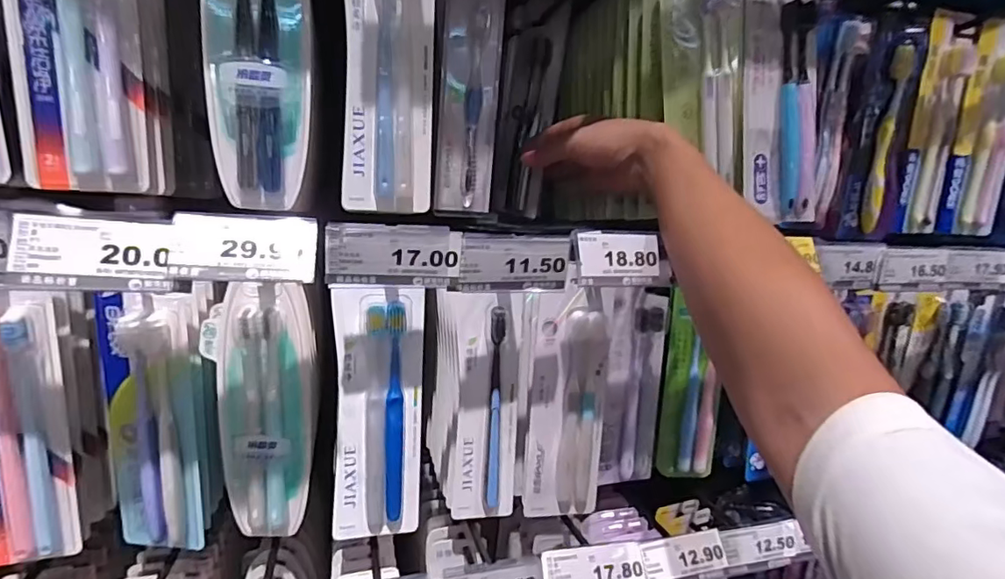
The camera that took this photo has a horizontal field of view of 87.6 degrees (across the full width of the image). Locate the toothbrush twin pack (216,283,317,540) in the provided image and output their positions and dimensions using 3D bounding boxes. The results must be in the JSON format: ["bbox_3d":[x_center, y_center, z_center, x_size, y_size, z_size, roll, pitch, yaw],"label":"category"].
[{"bbox_3d":[-0.185,0.099,0.413,0.066,0.205,0.034,-2,12,-27],"label":"toothbrush twin pack"}]

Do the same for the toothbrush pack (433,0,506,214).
[{"bbox_3d":[-0.035,-0.194,0.518,0.064,0.227,0.022,2,11,-12],"label":"toothbrush pack"}]

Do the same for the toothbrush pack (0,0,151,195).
[{"bbox_3d":[-0.265,-0.179,0.322,0.067,0.226,0.022,-3,12,-33],"label":"toothbrush pack"}]

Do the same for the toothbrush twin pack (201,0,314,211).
[{"bbox_3d":[-0.172,-0.172,0.364,0.075,0.224,0.018,-6,14,-15],"label":"toothbrush twin pack"}]

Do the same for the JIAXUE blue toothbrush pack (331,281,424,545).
[{"bbox_3d":[-0.097,0.103,0.417,0.069,0.205,0.018,1,11,-14],"label":"JIAXUE blue toothbrush pack"}]

